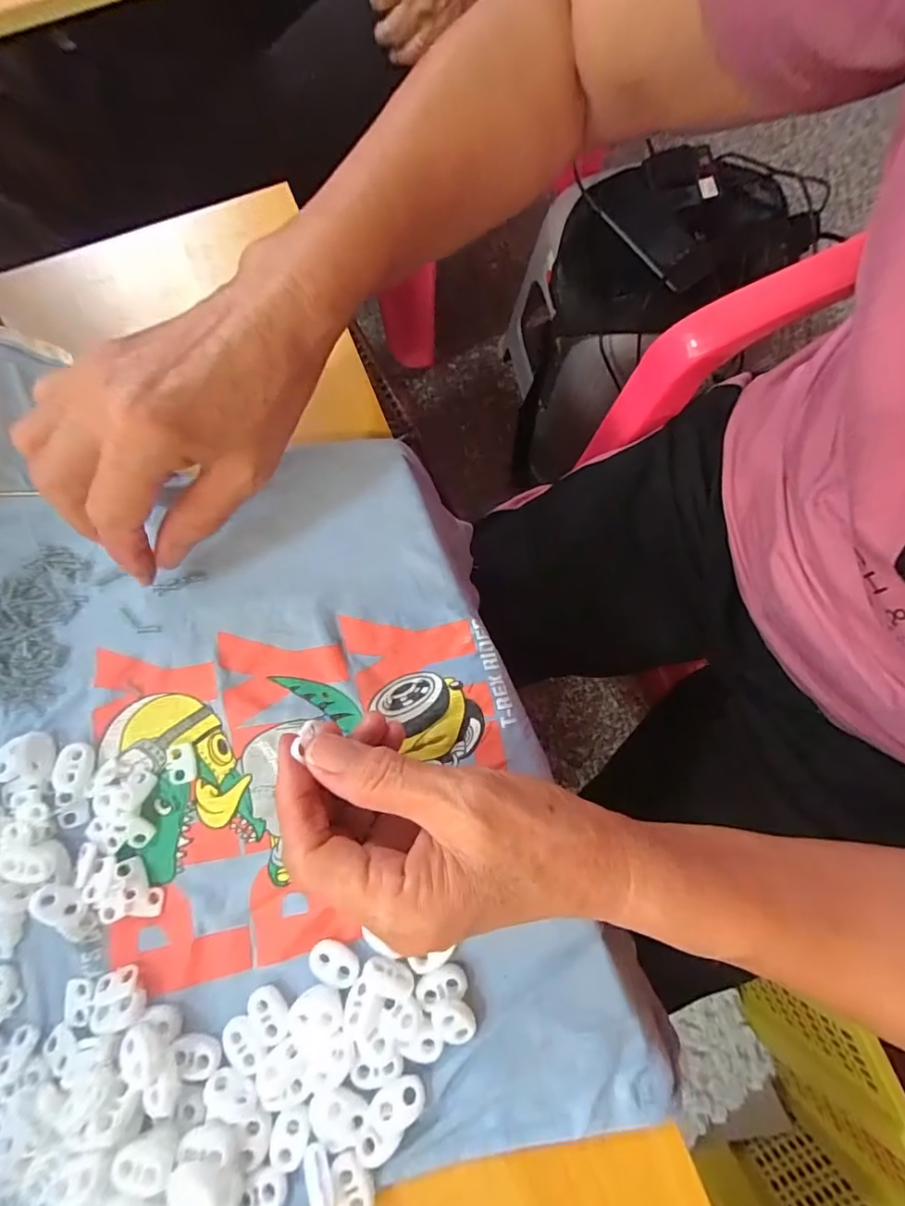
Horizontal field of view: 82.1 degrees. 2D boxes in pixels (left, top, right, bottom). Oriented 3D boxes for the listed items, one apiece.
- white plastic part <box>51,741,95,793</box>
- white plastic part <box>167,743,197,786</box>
[{"bbox_3d":[-0.180,0.078,0.247,0.017,0.004,0.022,-5,76,-1],"label":"white plastic part"},{"bbox_3d":[-0.132,0.077,0.250,0.013,0.004,0.019,-17,77,-4],"label":"white plastic part"}]

